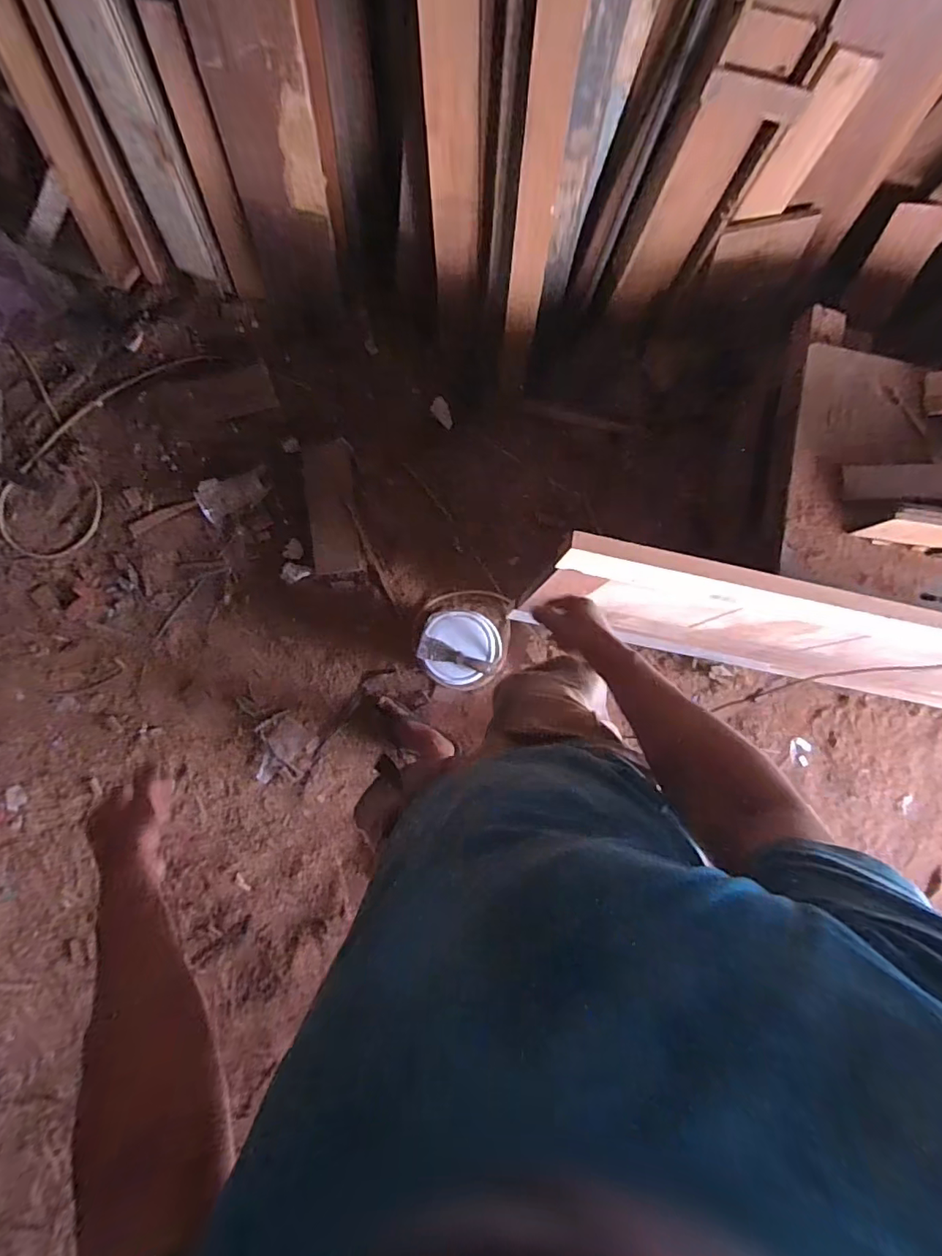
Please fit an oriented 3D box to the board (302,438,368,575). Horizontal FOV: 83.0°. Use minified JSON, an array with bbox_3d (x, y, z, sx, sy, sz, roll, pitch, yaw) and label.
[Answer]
[{"bbox_3d":[-0.363,-0.312,1.406,0.129,0.017,0.334,-6,106,-8],"label":"board"}]

